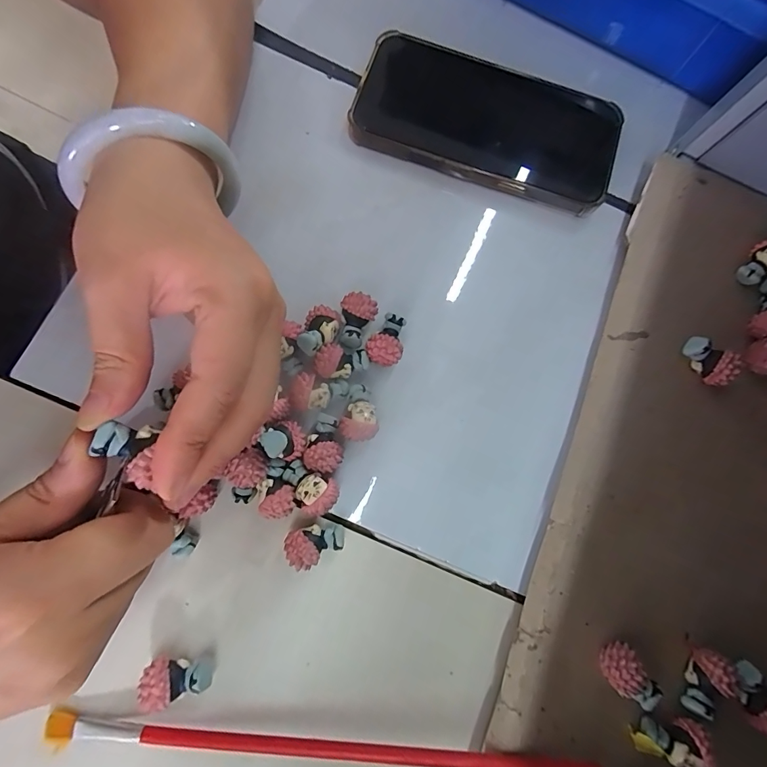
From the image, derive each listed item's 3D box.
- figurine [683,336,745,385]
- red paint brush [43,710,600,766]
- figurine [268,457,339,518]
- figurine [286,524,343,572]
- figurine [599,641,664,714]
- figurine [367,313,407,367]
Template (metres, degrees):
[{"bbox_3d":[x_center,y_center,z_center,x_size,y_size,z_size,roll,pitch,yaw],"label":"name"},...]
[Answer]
[{"bbox_3d":[0.178,-0.013,0.223,0.013,0.015,0.029,-40,85,-11],"label":"figurine"},{"bbox_3d":[-0.026,0.165,0.184,0.248,0.009,0.010,6,78,-4],"label":"red paint brush"},{"bbox_3d":[-0.041,0.051,0.207,0.038,0.014,0.019,29,78,1],"label":"figurine"},{"bbox_3d":[-0.034,0.079,0.204,0.027,0.020,0.018,-24,82,-10],"label":"figurine"},{"bbox_3d":[0.115,0.137,0.190,0.018,0.018,0.031,-44,86,-12],"label":"figurine"},{"bbox_3d":[0.002,-0.023,0.226,0.019,0.017,0.027,16,78,-2],"label":"figurine"}]

